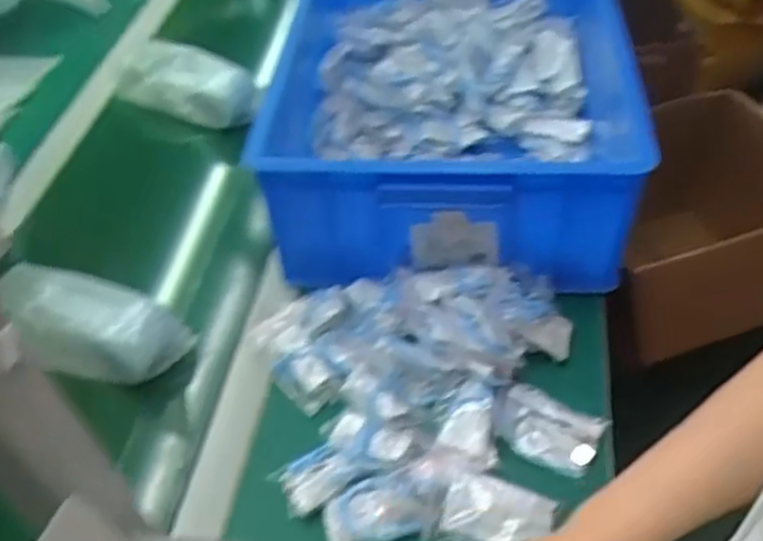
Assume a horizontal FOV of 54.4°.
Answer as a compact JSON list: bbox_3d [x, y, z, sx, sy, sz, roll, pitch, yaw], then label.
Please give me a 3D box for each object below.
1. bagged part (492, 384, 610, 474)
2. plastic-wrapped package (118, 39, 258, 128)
[{"bbox_3d":[0.135,0.130,0.611,0.086,0.024,0.051,15,51,17],"label":"bagged part"},{"bbox_3d":[-0.235,-0.234,0.927,0.177,0.086,0.054,14,50,16],"label":"plastic-wrapped package"}]

